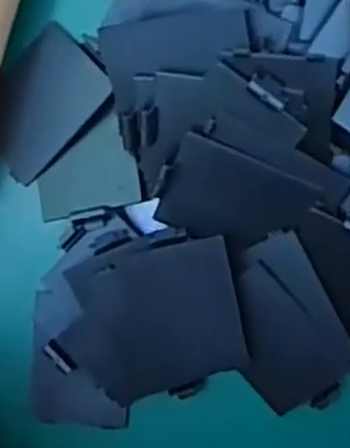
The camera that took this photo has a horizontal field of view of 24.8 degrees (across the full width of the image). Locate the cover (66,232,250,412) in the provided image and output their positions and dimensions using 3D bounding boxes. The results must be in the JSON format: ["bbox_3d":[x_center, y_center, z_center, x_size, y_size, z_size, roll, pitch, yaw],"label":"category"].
[{"bbox_3d":[-0.005,0.041,0.342,0.066,0.007,0.074,-11,110,8],"label":"cover"}]

